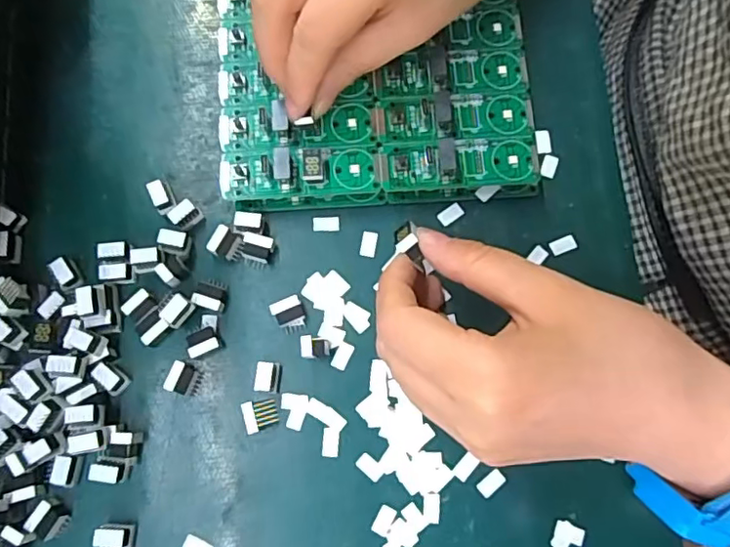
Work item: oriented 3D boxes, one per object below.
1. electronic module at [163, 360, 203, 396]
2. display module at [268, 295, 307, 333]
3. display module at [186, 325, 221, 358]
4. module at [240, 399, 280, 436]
[{"bbox_3d":[-0.076,0.044,0.249,0.012,0.009,0.012,19,78,3],"label":"electronic module"},{"bbox_3d":[-0.032,0.018,0.256,0.013,0.010,0.014,-21,79,-5],"label":"display module"},{"bbox_3d":[-0.069,0.030,0.252,0.012,0.009,0.011,-24,79,-6],"label":"display module"},{"bbox_3d":[-0.043,0.059,0.246,0.013,0.008,0.012,-12,78,-3],"label":"module"}]

